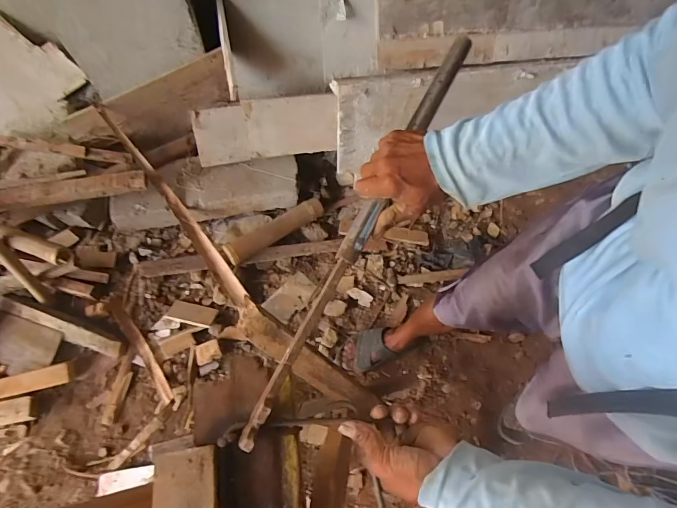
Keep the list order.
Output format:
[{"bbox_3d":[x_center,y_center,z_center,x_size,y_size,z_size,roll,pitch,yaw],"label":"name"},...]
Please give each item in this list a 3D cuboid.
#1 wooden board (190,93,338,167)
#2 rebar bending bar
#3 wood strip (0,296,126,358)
[{"bbox_3d":[-0.224,-0.384,1.267,0.438,0.175,0.035,-5,29,3],"label":"wooden board"},{"bbox_3d":[0.035,-0.046,0.480,0.023,0.025,0.548,26,75,9],"label":"rebar bending bar"},{"bbox_3d":[-0.818,0.204,1.195,0.406,0.032,0.054,20,68,5],"label":"wood strip"}]

